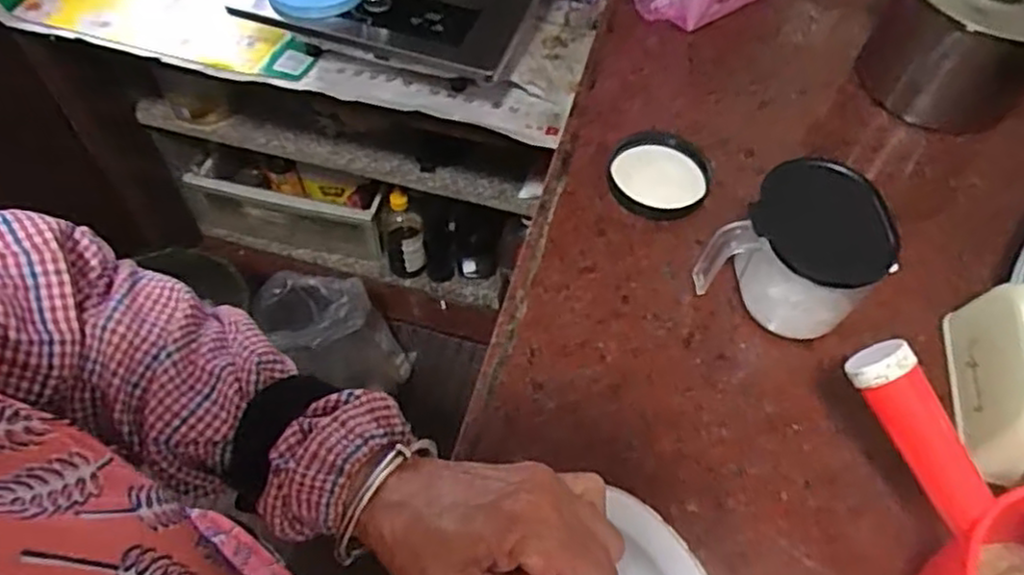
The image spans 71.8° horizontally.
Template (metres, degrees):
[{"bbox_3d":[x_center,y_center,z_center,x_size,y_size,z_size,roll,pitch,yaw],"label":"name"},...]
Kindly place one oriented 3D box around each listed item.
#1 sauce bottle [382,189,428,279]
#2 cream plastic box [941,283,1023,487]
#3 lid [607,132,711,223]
[{"bbox_3d":[-0.220,-0.114,1.421,0.079,0.231,0.075,-11,58,-9],"label":"sauce bottle"},{"bbox_3d":[0.355,0.065,0.506,0.036,0.077,0.138,14,58,7],"label":"cream plastic box"},{"bbox_3d":[0.137,-0.106,0.658,0.090,0.014,0.098,1,57,-1],"label":"lid"}]

